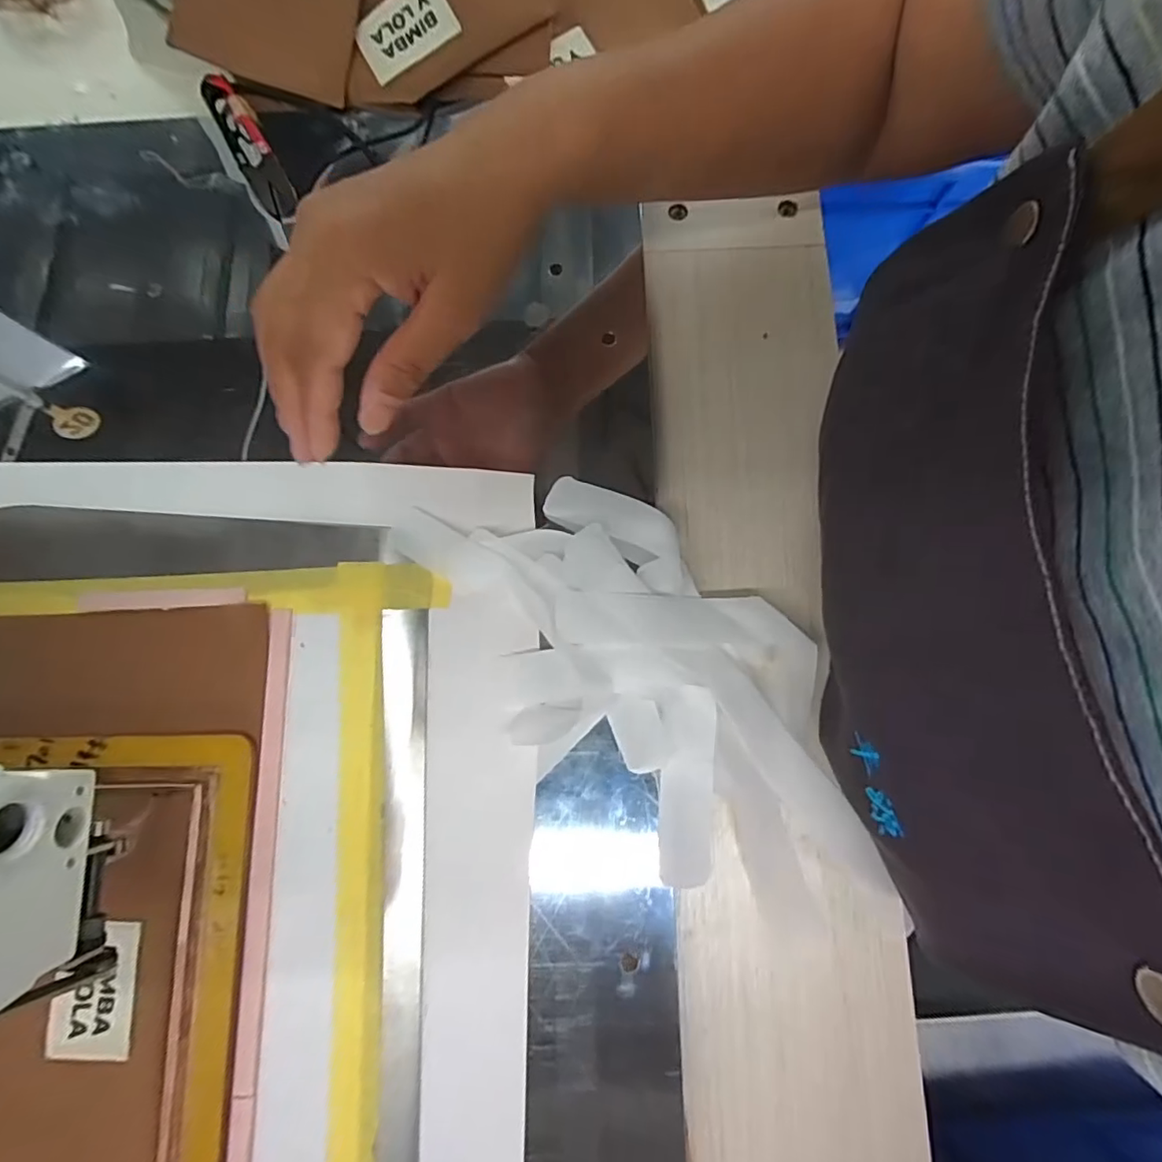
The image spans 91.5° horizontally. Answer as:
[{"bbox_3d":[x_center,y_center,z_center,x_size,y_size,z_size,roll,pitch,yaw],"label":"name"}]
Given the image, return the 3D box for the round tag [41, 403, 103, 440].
[{"bbox_3d":[-0.883,-0.276,0.987,0.005,0.072,0.056,28,114,35],"label":"round tag"}]

